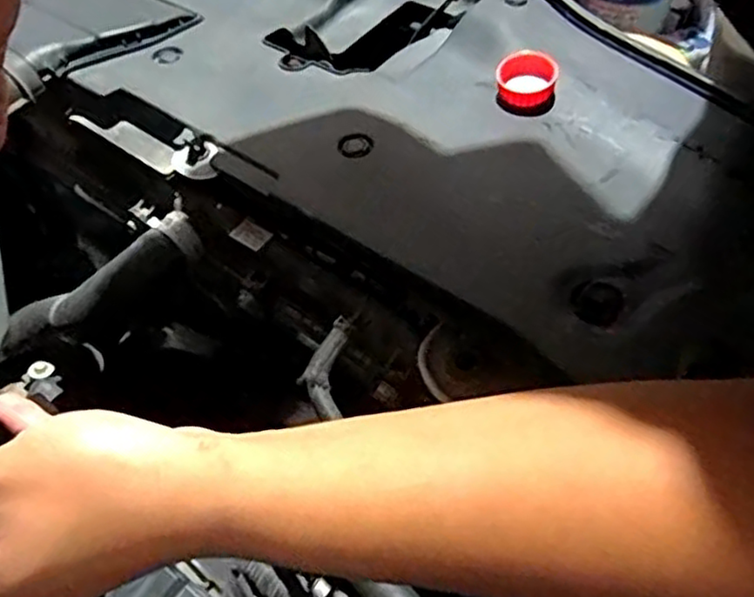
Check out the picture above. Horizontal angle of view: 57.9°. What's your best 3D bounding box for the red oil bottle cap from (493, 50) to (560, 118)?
[{"bbox_3d":[0.116,-0.170,0.537,0.046,0.029,0.046,-3,53,4],"label":"red oil bottle cap"}]

